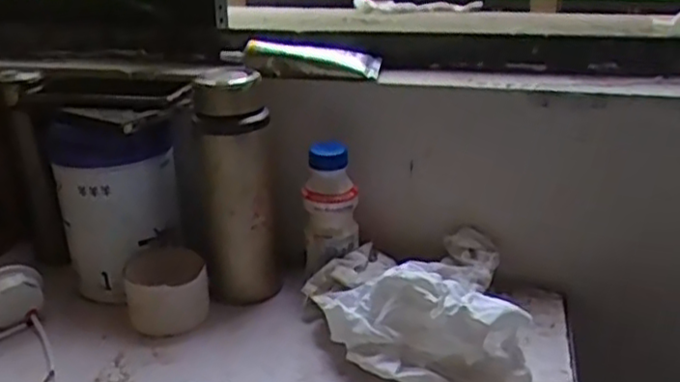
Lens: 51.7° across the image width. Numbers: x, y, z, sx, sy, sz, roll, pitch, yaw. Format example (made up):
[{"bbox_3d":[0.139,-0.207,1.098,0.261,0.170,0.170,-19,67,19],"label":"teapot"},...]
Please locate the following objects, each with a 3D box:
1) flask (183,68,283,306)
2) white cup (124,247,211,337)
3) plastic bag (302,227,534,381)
[{"bbox_3d":[-0.112,-0.002,0.726,0.089,0.231,0.070,-8,23,-19],"label":"flask"},{"bbox_3d":[-0.174,0.098,0.708,0.080,0.068,0.076,0,22,0],"label":"white cup"},{"bbox_3d":[0.065,0.102,0.665,0.191,0.092,0.216,1,22,2],"label":"plastic bag"}]

